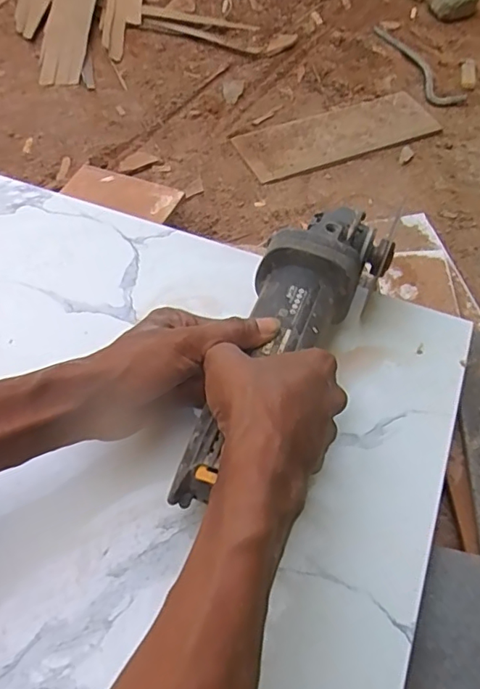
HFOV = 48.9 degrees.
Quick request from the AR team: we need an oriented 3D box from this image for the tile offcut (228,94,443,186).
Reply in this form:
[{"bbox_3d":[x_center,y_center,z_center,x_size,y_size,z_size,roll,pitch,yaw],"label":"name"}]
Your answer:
[{"bbox_3d":[0.140,-0.299,0.747,0.294,0.008,0.097,-20,61,-15],"label":"tile offcut"}]

